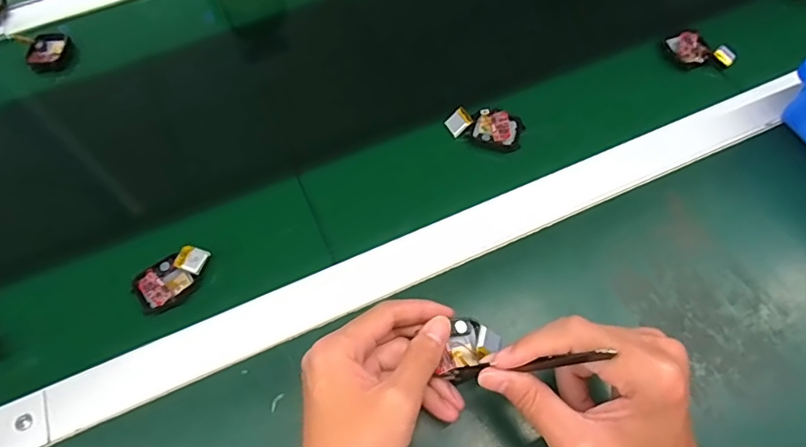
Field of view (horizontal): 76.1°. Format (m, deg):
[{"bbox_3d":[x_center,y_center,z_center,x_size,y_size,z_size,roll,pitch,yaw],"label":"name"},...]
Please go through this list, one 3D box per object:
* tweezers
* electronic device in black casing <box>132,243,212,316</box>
[{"bbox_3d":[0.066,0.084,0.300,0.013,0.113,0.008,23,59,-29],"label":"tweezers"},{"bbox_3d":[-0.178,0.042,0.400,0.059,0.014,0.039,-38,68,-16],"label":"electronic device in black casing"}]

